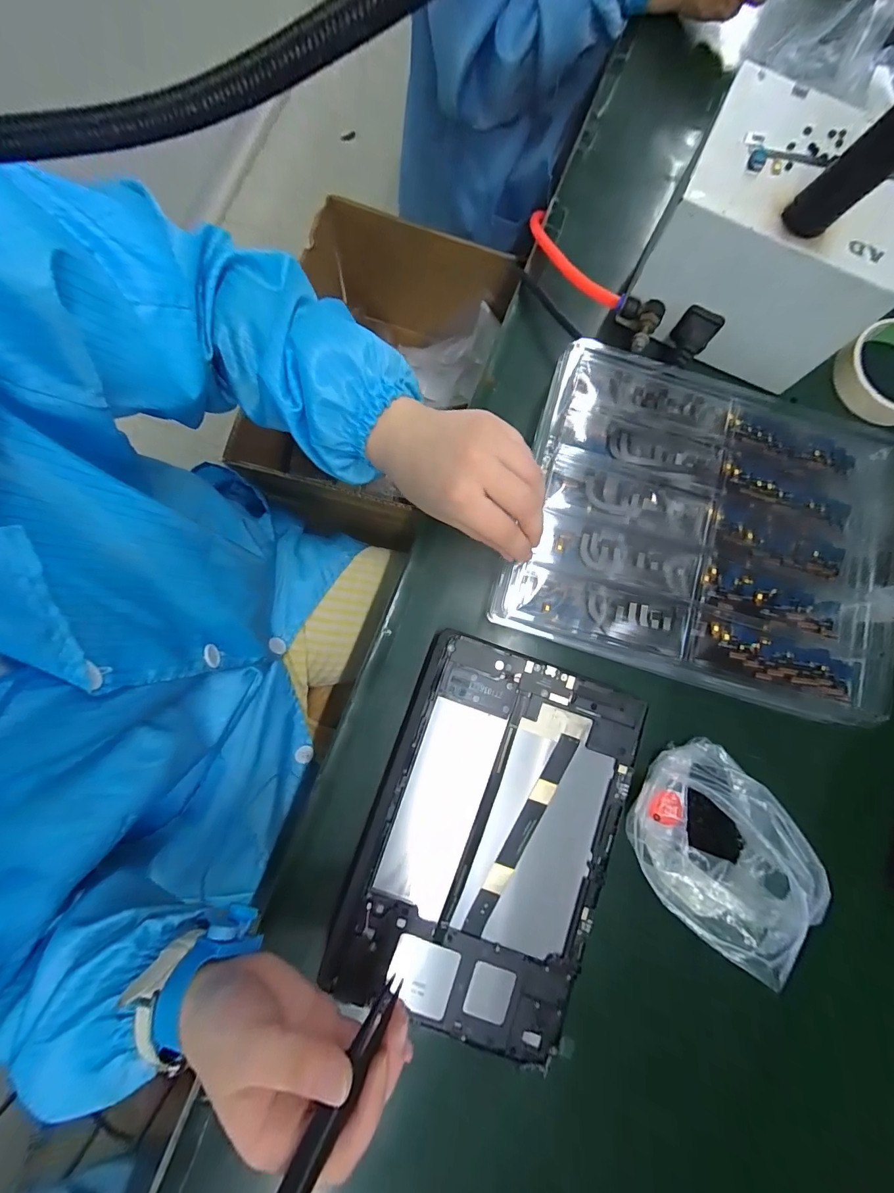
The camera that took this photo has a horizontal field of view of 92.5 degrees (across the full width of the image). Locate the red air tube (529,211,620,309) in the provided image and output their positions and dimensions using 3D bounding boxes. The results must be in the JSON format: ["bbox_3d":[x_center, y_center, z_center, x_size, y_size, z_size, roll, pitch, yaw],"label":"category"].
[{"bbox_3d":[0.103,-0.293,0.371,0.023,0.022,0.130,-24,78,-7],"label":"red air tube"}]

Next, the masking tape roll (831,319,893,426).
[{"bbox_3d":[0.388,-0.193,0.372,0.094,0.030,0.085,-28,86,-6],"label":"masking tape roll"}]

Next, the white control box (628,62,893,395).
[{"bbox_3d":[0.241,-0.264,0.324,0.160,0.097,0.120,24,83,2],"label":"white control box"}]

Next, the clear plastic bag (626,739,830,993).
[{"bbox_3d":[0.169,0.159,0.267,0.084,0.062,0.122,-15,84,-3],"label":"clear plastic bag"}]

